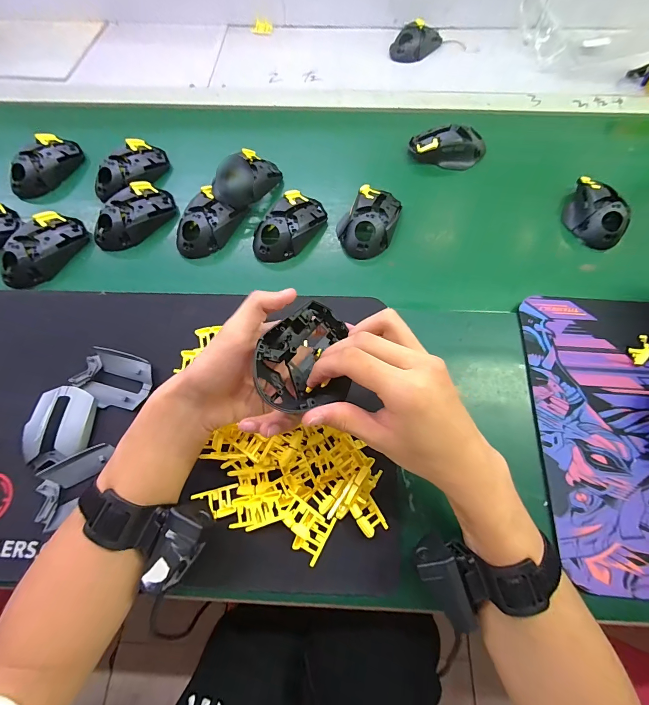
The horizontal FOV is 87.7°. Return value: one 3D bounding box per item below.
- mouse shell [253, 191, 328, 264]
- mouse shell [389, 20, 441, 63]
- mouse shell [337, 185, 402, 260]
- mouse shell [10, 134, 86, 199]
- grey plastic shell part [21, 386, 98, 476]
[{"bbox_3d":[-0.049,-0.171,0.451,0.071,0.035,0.116,27,69,10],"label":"mouse shell"},{"bbox_3d":[0.182,-0.602,0.645,0.063,0.034,0.106,39,72,14],"label":"mouse shell"},{"bbox_3d":[0.060,-0.179,0.453,0.075,0.038,0.112,23,68,9],"label":"mouse shell"},{"bbox_3d":[-0.421,-0.285,0.509,0.059,0.040,0.115,16,67,6],"label":"mouse shell"},{"bbox_3d":[-0.270,0.078,0.345,0.059,0.021,0.079,-3,67,-2],"label":"grey plastic shell part"}]

